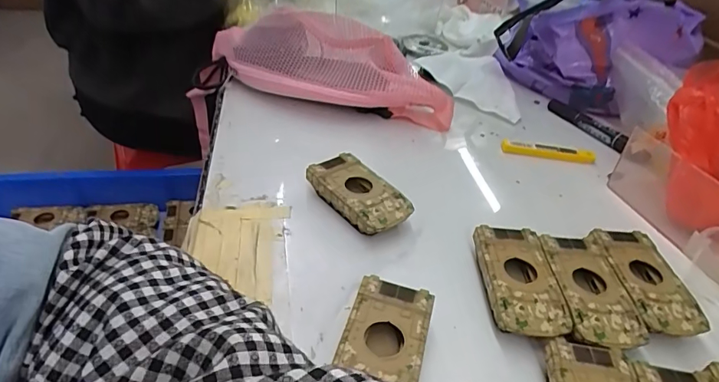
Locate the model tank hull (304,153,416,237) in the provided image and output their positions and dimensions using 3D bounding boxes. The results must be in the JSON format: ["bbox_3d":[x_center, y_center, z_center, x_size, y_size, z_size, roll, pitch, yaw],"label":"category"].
[{"bbox_3d":[-0.001,0.005,0.398,0.049,0.027,0.092,-24,48,-34],"label":"model tank hull"}]

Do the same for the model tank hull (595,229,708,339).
[{"bbox_3d":[0.218,0.073,0.352,0.050,0.025,0.092,4,38,-4],"label":"model tank hull"}]

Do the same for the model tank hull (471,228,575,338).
[{"bbox_3d":[0.117,0.068,0.337,0.051,0.022,0.093,5,38,-4],"label":"model tank hull"}]

